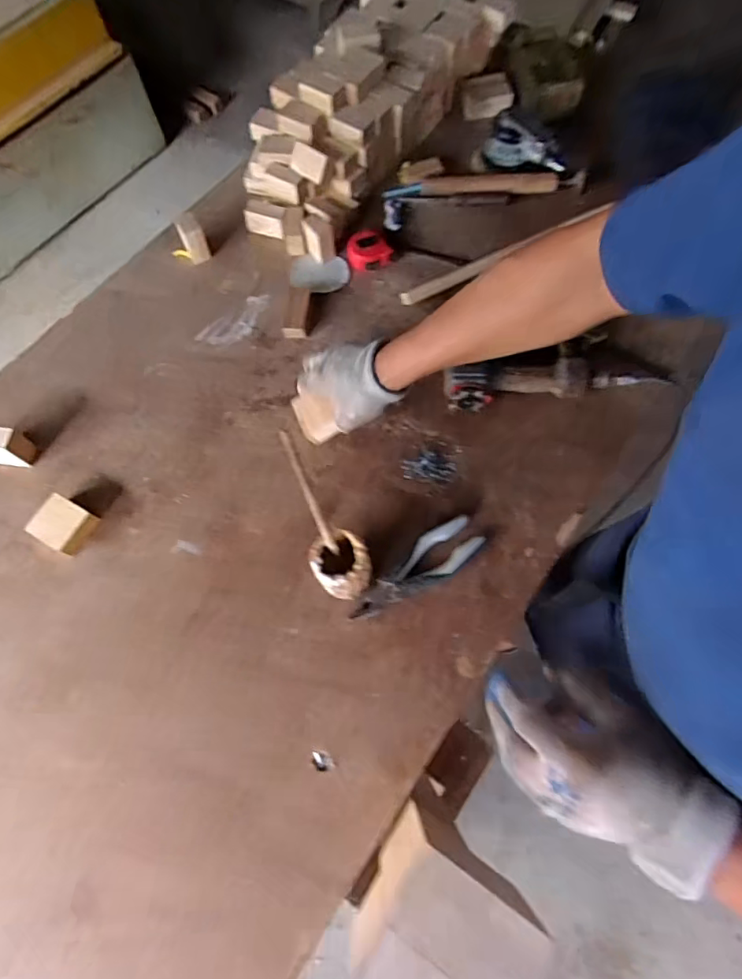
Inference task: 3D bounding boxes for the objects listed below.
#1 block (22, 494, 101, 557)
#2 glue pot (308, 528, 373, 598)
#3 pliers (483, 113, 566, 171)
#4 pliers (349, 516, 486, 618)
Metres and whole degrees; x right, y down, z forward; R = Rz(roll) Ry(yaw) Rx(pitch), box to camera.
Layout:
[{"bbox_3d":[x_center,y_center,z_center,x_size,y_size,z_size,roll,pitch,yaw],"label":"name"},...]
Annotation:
[{"bbox_3d":[-0.405,0.046,0.678,0.067,0.033,0.063,24,70,12],"label":"block"},{"bbox_3d":[-0.032,0.095,0.619,0.067,0.085,0.067,0,69,1],"label":"glue pot"},{"bbox_3d":[0.254,-0.559,0.841,0.137,0.063,0.031,25,72,10],"label":"pliers"},{"bbox_3d":[0.059,0.103,0.647,0.182,0.021,0.059,-36,69,-13],"label":"pliers"}]

